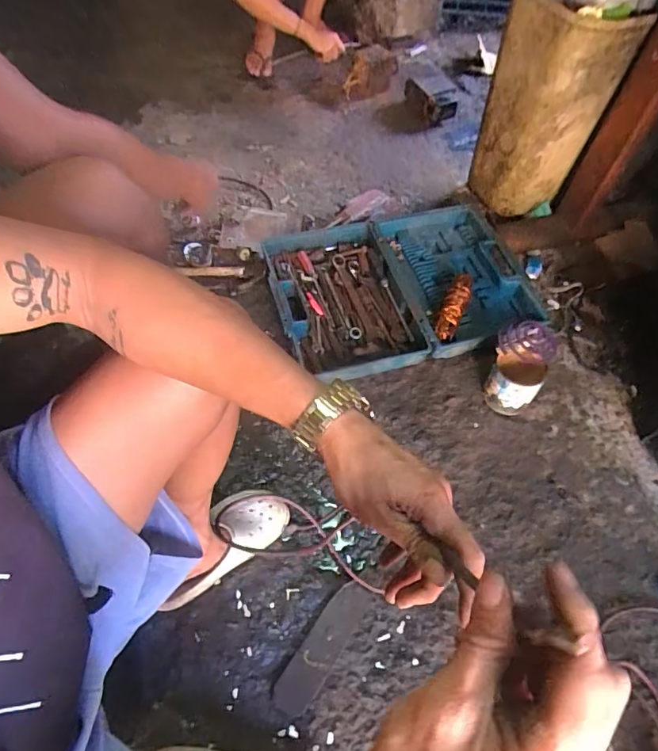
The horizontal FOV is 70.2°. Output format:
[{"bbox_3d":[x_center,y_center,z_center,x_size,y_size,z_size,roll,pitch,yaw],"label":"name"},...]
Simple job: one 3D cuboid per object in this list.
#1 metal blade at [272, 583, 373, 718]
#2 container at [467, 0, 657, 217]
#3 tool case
[{"bbox_3d":[-0.008,0.426,0.739,0.056,0.006,0.205,33,61,16],"label":"metal blade"},{"bbox_3d":[0.516,-0.646,1.155,0.233,0.463,0.198,0,57,-4],"label":"container"},{"bbox_3d":[0.172,-0.225,1.125,0.600,0.088,0.430,-12,59,-12],"label":"tool case"}]

